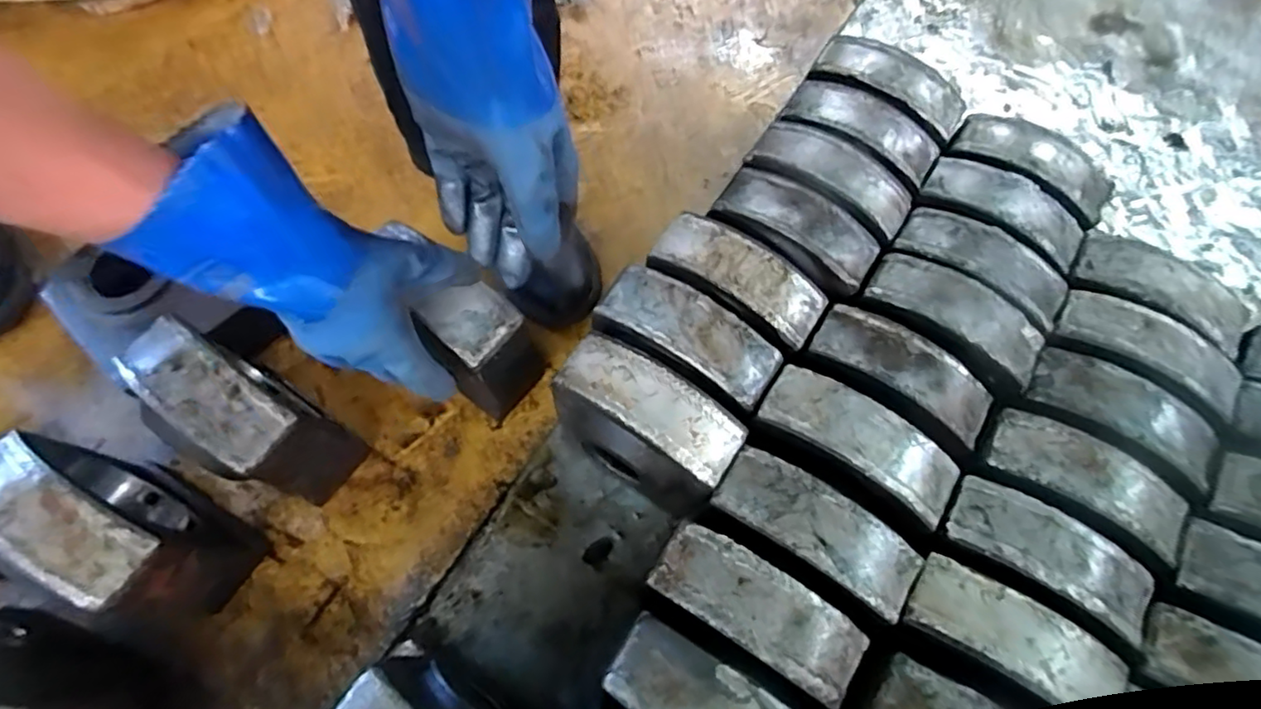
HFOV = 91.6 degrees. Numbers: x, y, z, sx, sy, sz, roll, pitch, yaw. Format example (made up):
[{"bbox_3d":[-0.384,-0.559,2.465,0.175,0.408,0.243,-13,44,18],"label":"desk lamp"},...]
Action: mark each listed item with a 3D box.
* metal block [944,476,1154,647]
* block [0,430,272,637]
[{"bbox_3d":[0.326,0.155,0.470,0.156,0.020,0.056,31,69,9],"label":"metal block"},{"bbox_3d":[-0.418,0.150,0.516,0.182,0.185,0.082,32,69,10],"label":"block"}]

